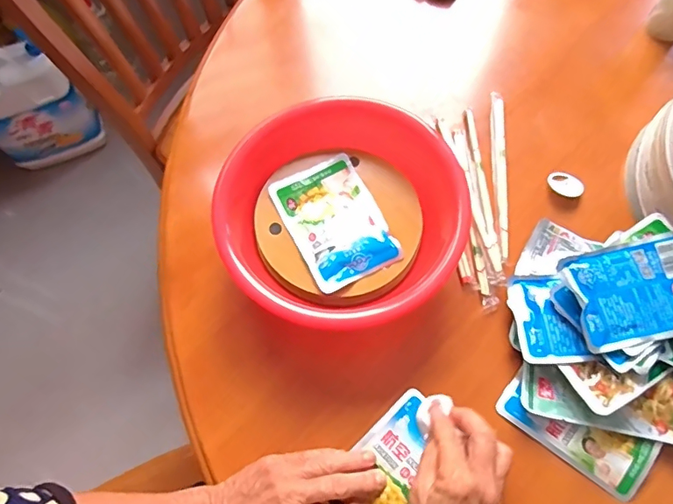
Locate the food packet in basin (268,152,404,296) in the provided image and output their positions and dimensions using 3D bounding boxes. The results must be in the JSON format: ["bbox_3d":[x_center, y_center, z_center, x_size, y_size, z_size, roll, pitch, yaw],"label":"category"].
[{"bbox_3d":[-0.001,-0.030,0.484,0.090,0.013,0.128,-27,69,-10],"label":"food packet in basin"}]

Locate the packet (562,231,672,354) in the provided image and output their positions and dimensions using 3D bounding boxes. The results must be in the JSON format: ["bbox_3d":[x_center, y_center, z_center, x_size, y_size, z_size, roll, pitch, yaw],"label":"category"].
[{"bbox_3d":[0.266,0.034,0.431,0.122,0.009,0.085,-13,68,-4],"label":"packet"}]

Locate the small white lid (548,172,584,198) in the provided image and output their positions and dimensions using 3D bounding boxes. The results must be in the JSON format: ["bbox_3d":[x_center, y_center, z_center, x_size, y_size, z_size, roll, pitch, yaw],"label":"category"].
[{"bbox_3d":[0.245,-0.073,0.525,0.037,0.007,0.024,37,72,15],"label":"small white lid"}]

